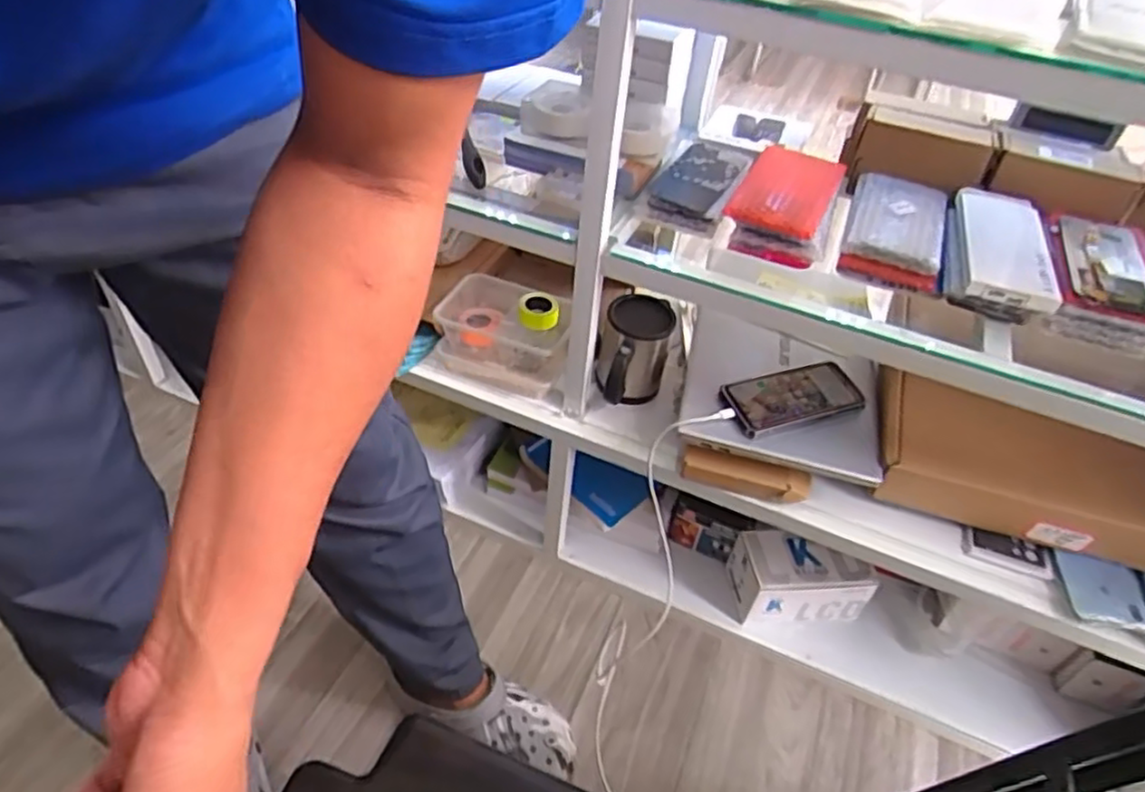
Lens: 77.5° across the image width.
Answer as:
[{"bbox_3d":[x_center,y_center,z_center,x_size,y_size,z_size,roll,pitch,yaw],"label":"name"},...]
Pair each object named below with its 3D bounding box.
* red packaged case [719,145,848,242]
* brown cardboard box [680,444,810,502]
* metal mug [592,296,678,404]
[{"bbox_3d":[0.241,-0.232,0.795,0.101,0.019,0.187,21,45,15],"label":"red packaged case"},{"bbox_3d":[0.201,0.089,0.825,0.144,0.043,0.026,13,43,7],"label":"brown cardboard box"},{"bbox_3d":[0.075,-0.044,0.921,0.086,0.128,0.118,13,43,7],"label":"metal mug"}]

